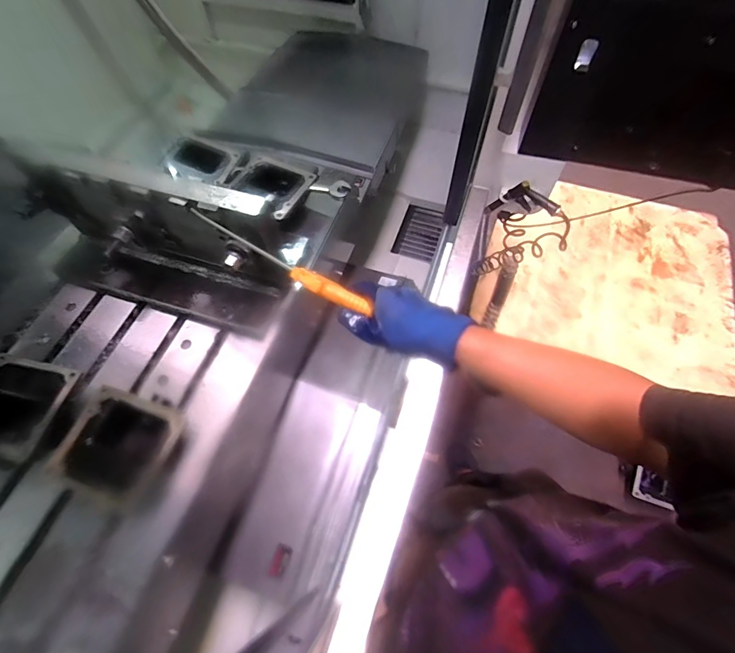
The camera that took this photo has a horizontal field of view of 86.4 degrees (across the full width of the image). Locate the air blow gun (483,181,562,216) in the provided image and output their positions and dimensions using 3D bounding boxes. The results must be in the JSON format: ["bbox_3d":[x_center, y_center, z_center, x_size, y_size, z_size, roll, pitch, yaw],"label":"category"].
[{"bbox_3d":[0.411,-0.337,1.041,0.196,0.089,0.033,19,61,40],"label":"air blow gun"}]

